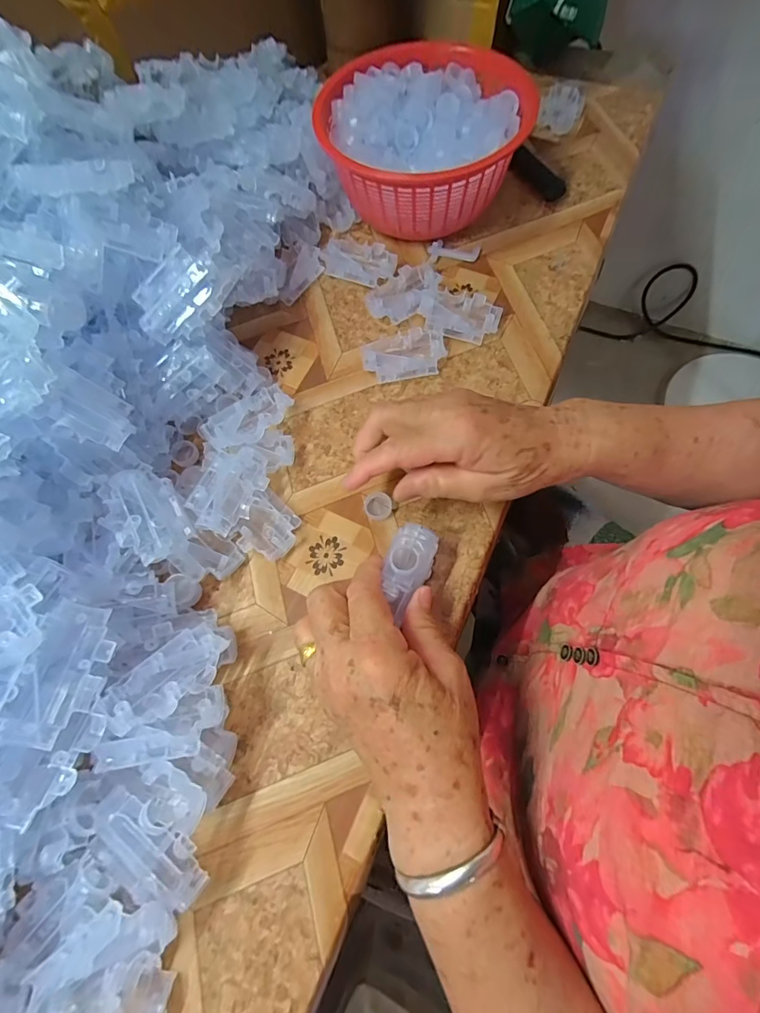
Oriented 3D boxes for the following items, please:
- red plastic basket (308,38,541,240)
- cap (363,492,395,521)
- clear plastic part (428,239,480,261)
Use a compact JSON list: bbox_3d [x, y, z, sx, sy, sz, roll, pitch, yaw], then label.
[{"bbox_3d":[0.039,-0.334,0.408,0.177,0.076,0.194,11,70,7],"label":"red plastic basket"},{"bbox_3d":[-0.001,0.000,0.327,0.022,0.007,0.022,0,69,0],"label":"cap"},{"bbox_3d":[0.070,-0.242,0.413,0.047,0.006,0.024,14,70,8],"label":"clear plastic part"}]

